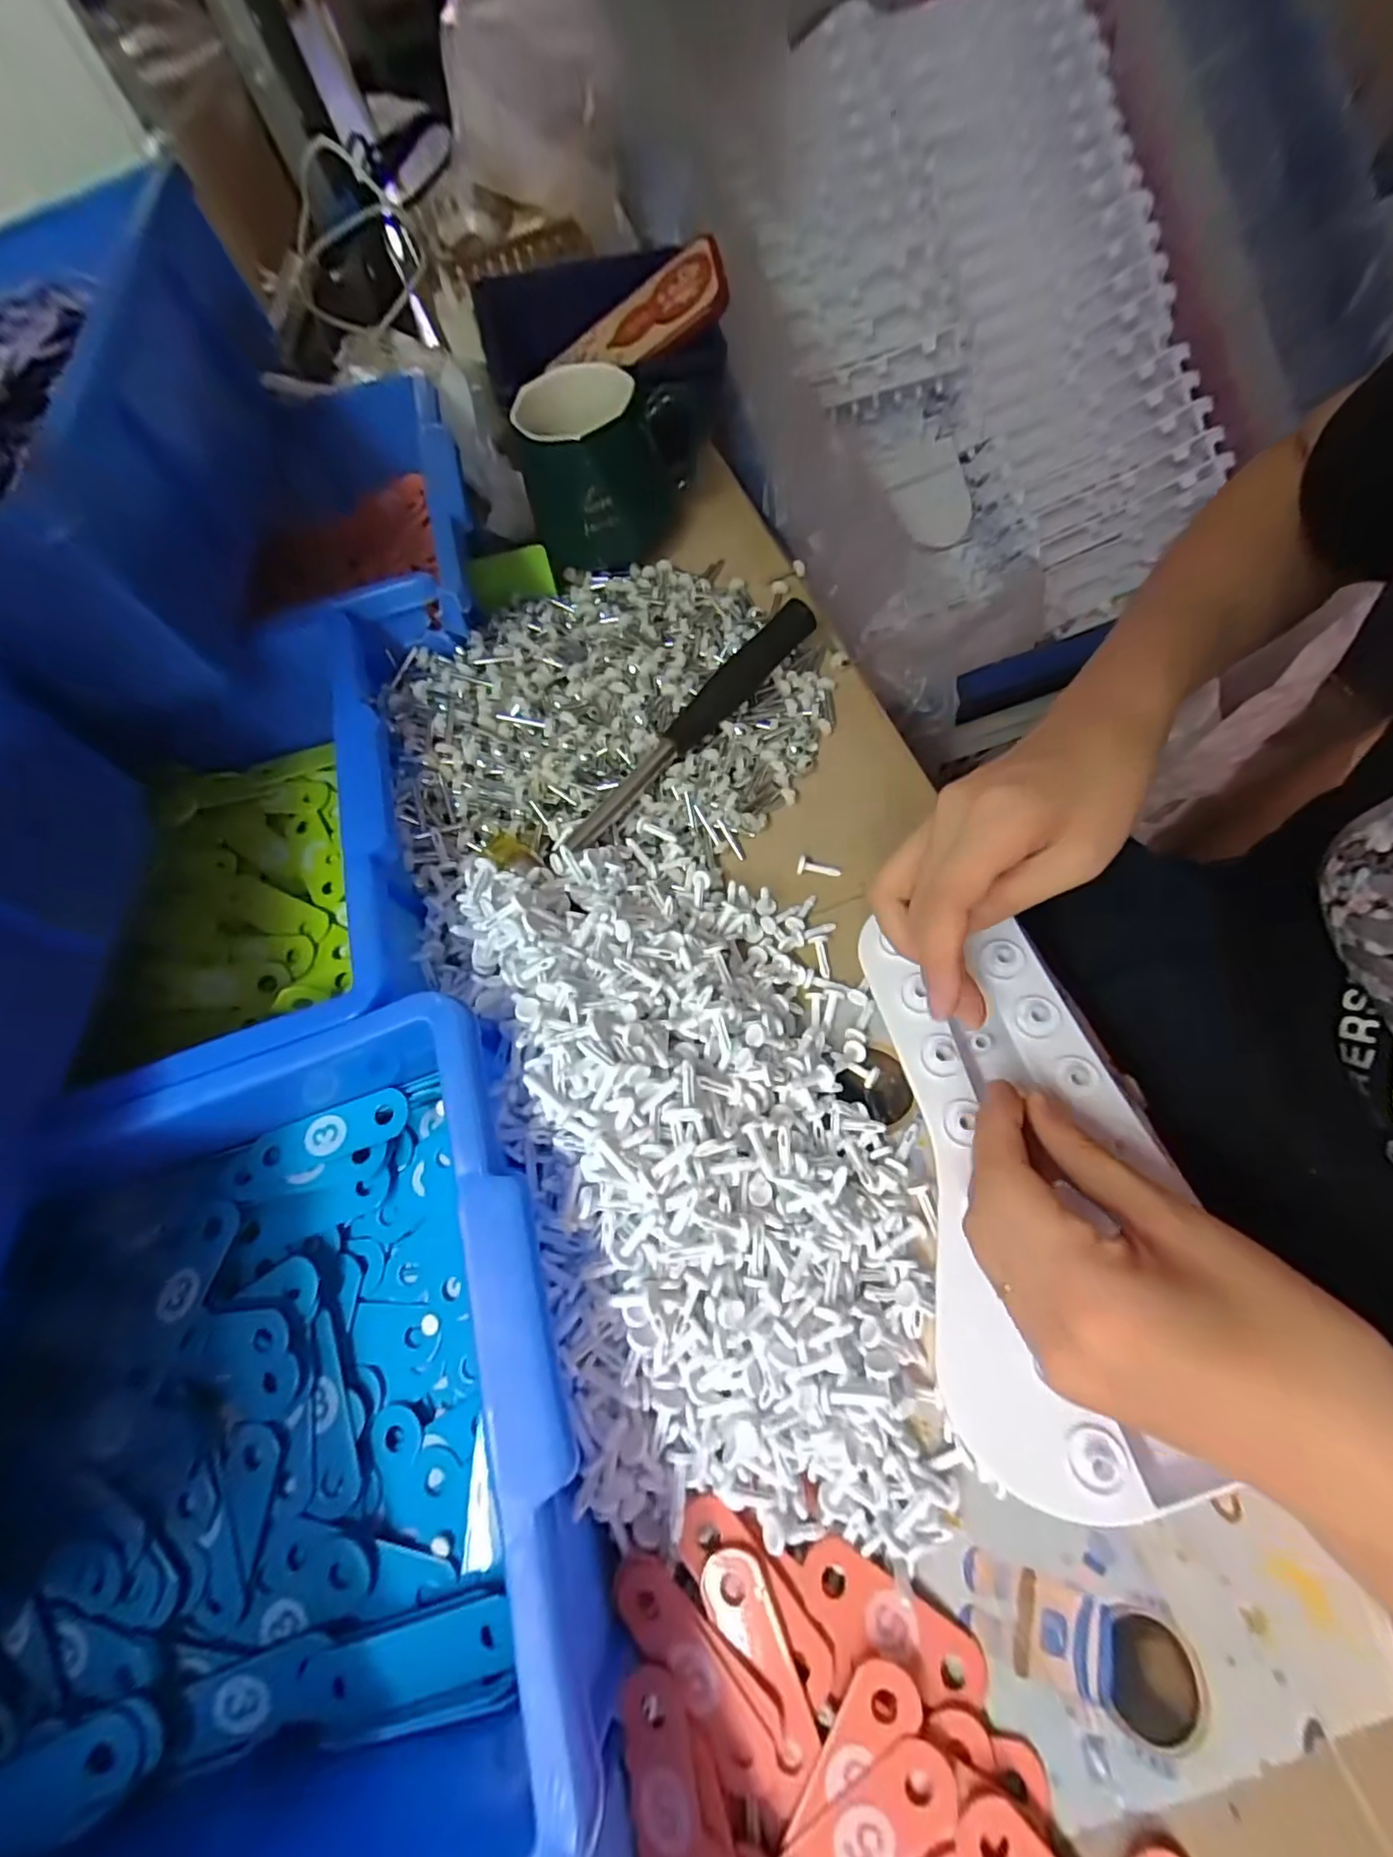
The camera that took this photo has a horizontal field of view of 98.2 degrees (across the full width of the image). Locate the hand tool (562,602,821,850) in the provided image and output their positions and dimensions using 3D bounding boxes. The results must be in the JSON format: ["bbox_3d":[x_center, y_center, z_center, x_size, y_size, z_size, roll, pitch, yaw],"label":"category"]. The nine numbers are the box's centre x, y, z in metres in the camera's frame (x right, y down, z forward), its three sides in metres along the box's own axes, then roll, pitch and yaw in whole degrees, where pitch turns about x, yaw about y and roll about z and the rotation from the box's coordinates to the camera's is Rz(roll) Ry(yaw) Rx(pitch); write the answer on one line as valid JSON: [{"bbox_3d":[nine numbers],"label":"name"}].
[{"bbox_3d":[-0.001,-0.122,0.348,0.019,0.019,0.204,38,73,17],"label":"hand tool"}]

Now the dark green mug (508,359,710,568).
[{"bbox_3d":[-0.057,-0.308,0.402,0.108,0.075,0.073,-4,67,7],"label":"dark green mug"}]

